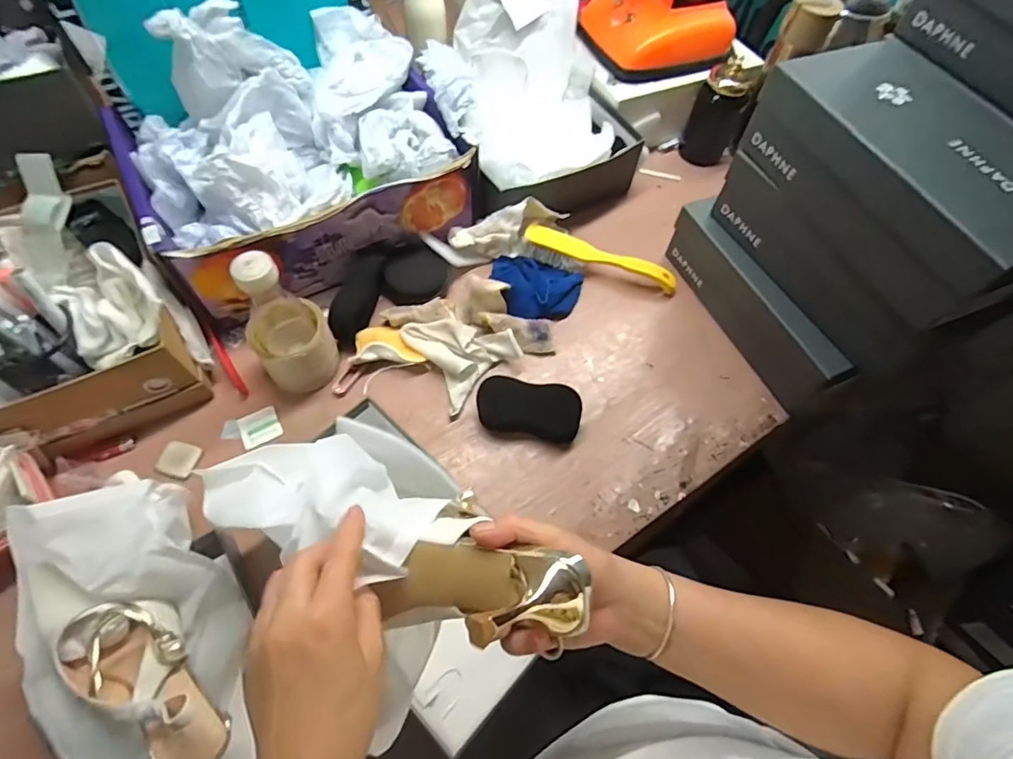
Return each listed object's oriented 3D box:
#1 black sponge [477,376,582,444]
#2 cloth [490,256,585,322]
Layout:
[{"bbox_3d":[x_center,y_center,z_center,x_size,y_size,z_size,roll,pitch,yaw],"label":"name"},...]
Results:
[{"bbox_3d":[0.027,0.035,0.613,0.124,0.030,0.059,11,61,3],"label":"black sponge"},{"bbox_3d":[0.038,-0.128,0.709,0.131,0.032,0.107,13,61,4],"label":"cloth"}]

